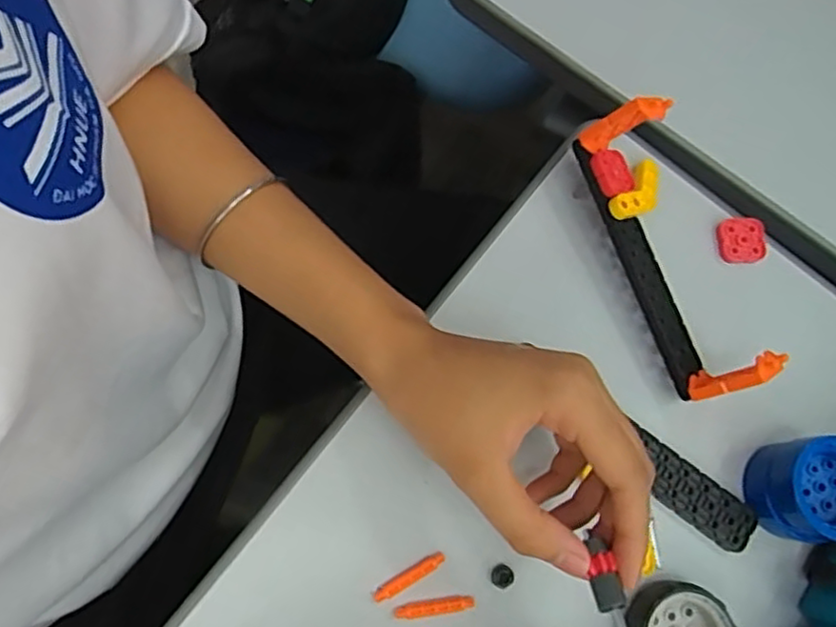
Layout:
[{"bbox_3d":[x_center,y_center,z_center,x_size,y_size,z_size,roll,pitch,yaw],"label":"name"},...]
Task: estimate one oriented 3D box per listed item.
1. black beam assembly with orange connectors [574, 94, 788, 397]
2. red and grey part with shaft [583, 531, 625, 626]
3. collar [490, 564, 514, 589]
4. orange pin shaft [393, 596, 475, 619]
[{"bbox_3d":[0.132,-0.032,0.349,0.045,0.056,0.152,-20,86,-9],"label":"black beam assembly with orange connectors"},{"bbox_3d":[0.076,0.114,0.265,0.011,0.008,0.052,-10,60,-6],"label":"red and grey part with shaft"},{"bbox_3d":[0.041,0.127,0.320,0.011,0.004,0.011,2,76,-7],"label":"collar"},{"bbox_3d":[0.008,0.138,0.312,0.037,0.004,0.007,-4,77,-8],"label":"orange pin shaft"}]

